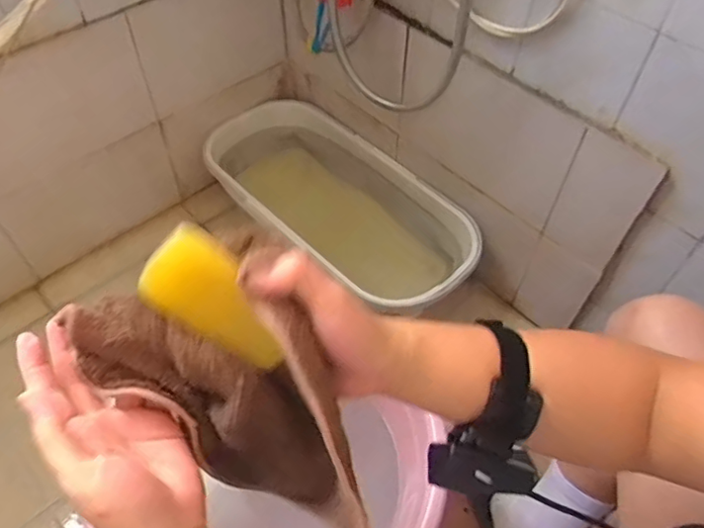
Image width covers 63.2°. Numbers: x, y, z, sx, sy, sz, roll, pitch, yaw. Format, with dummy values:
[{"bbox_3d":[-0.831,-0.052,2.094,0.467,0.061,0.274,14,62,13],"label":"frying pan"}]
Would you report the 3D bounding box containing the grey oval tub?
[{"bbox_3d":[-0.039,-0.084,1.022,0.549,0.163,0.243,37,60,25],"label":"grey oval tub"}]

